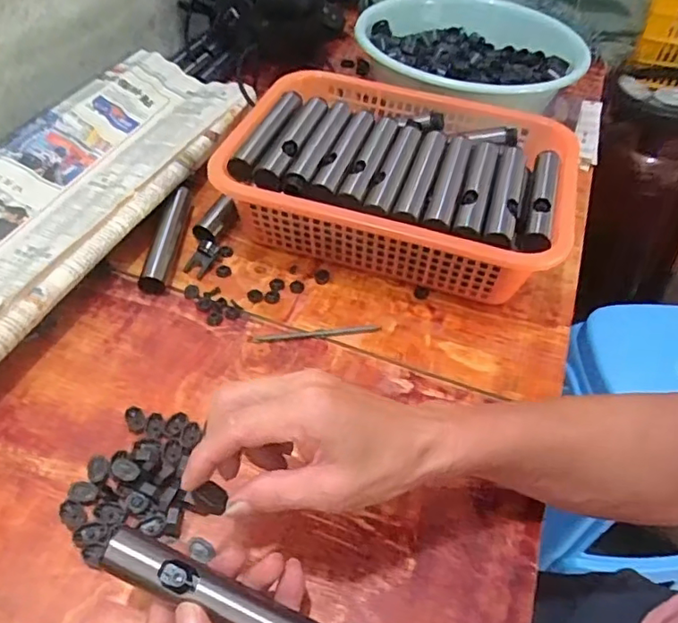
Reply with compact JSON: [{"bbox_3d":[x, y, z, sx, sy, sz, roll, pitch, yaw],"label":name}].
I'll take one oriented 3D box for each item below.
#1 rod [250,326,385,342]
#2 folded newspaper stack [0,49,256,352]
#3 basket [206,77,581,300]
[{"bbox_3d":[-0.022,0.020,0.516,0.119,0.004,0.009,-5,46,-9],"label":"rod"},{"bbox_3d":[-0.274,-0.121,0.554,0.178,0.047,0.533,19,50,11],"label":"folded newspaper stack"},{"bbox_3d":[0.062,-0.128,0.589,0.329,0.107,0.256,14,46,9],"label":"basket"}]

